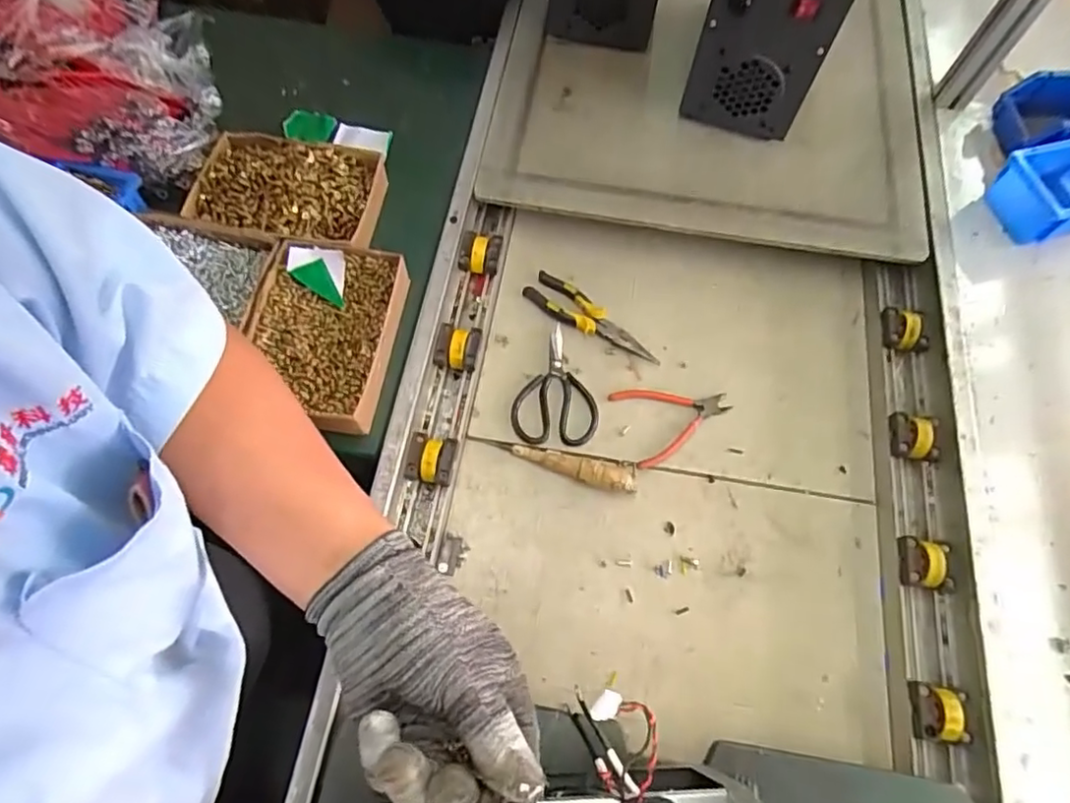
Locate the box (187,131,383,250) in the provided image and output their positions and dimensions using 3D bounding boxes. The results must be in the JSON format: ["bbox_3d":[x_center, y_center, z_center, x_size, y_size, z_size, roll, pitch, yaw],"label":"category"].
[{"bbox_3d":[-0.304,-0.255,0.745,0.213,0.049,0.144,8,66,2],"label":"box"}]

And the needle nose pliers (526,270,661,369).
[{"bbox_3d":[0.073,-0.103,0.807,0.193,0.023,0.053,38,70,14],"label":"needle nose pliers"}]

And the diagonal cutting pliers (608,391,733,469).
[{"bbox_3d":[0.175,0.015,0.772,0.140,0.006,0.102,-19,68,-10],"label":"diagonal cutting pliers"}]

